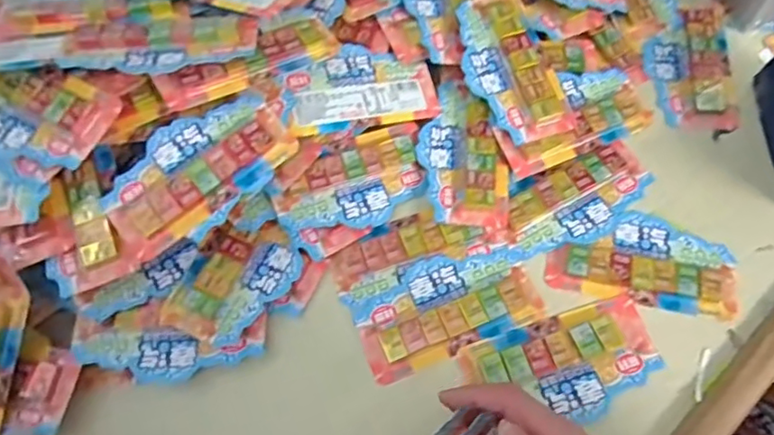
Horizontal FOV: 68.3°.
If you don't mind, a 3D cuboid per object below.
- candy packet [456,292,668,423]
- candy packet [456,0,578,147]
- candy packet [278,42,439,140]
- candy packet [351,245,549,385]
[{"bbox_3d":[0.136,0.114,0.435,0.143,0.016,0.076,-17,66,-6],"label":"candy packet"},{"bbox_3d":[0.110,-0.134,0.513,0.079,0.018,0.143,-22,77,-2],"label":"candy packet"},{"bbox_3d":[-0.025,-0.117,0.508,0.140,0.006,0.076,-13,76,-21],"label":"candy packet"},{"bbox_3d":[0.048,0.069,0.460,0.145,0.012,0.078,-22,66,-8],"label":"candy packet"}]

